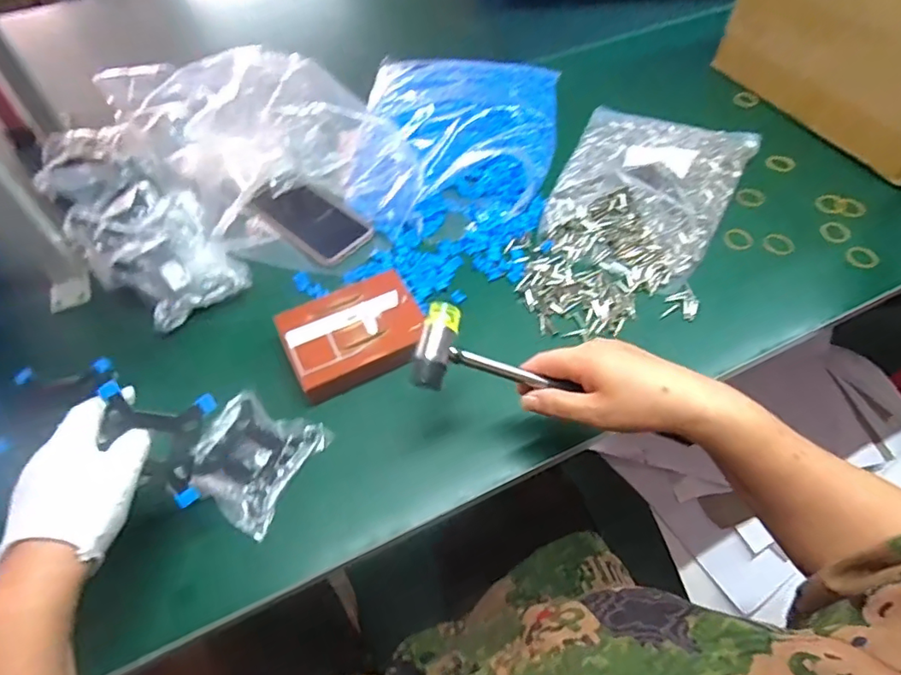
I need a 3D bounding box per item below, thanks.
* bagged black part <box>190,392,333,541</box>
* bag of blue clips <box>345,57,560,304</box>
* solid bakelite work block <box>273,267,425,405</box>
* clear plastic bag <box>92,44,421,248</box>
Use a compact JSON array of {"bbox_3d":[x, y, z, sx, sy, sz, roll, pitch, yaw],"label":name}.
[{"bbox_3d":[-0.183,0.108,0.491,0.106,0.015,0.105,24,60,17],"label":"bagged black part"},{"bbox_3d":[0.002,-0.241,0.695,0.269,0.062,0.424,5,56,5],"label":"bag of blue clips"},{"bbox_3d":[-0.097,-0.001,0.556,0.136,0.030,0.113,-22,58,-13],"label":"solid bakelite work block"},{"bbox_3d":[-0.239,-0.260,0.677,0.269,0.127,0.332,-30,60,-18],"label":"clear plastic bag"}]

